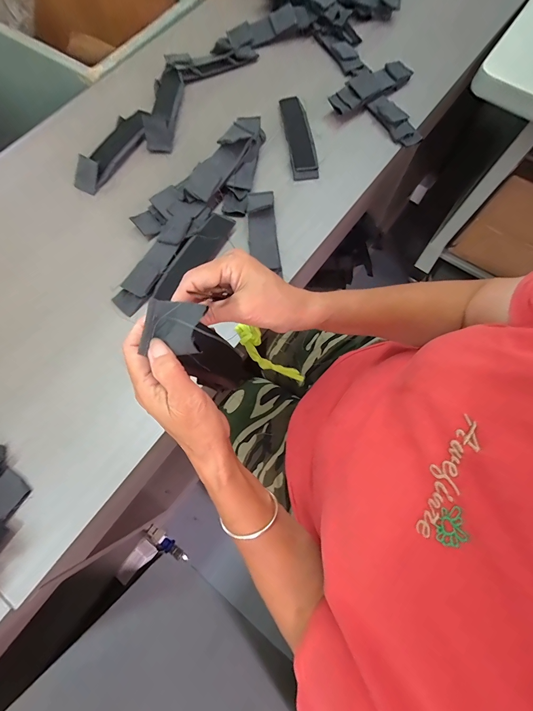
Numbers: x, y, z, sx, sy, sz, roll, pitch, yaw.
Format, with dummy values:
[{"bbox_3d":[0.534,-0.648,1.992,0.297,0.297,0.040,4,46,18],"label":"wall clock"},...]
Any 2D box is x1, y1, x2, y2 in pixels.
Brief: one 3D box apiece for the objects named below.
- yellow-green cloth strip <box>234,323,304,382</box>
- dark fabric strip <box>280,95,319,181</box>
[{"bbox_3d":[0.002,0.002,0.368,0.105,0.013,0.030,43,76,-13],"label":"yellow-green cloth strip"},{"bbox_3d":[0.061,-0.419,0.572,0.048,0.014,0.195,-8,72,-3],"label":"dark fabric strip"}]

